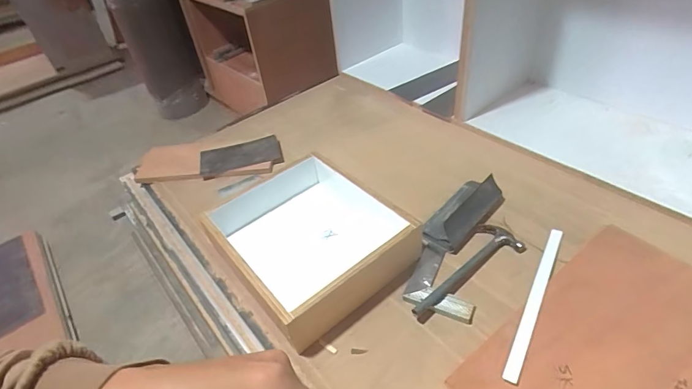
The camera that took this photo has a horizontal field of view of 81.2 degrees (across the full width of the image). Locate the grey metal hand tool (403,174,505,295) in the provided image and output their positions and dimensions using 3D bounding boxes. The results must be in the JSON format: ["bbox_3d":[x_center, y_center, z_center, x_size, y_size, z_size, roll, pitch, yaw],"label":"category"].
[{"bbox_3d":[0.235,0.078,0.936,0.102,0.061,0.372,28,52,33],"label":"grey metal hand tool"}]

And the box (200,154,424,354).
[{"bbox_3d":[-0.092,0.084,0.927,0.341,0.120,0.411,-30,46,-24],"label":"box"}]

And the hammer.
[{"bbox_3d":[0.245,0.151,0.876,0.307,0.024,0.101,-26,44,-20],"label":"hammer"}]

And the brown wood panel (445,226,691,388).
[{"bbox_3d":[0.464,0.264,0.714,0.521,0.022,0.263,-33,51,-22],"label":"brown wood panel"}]

